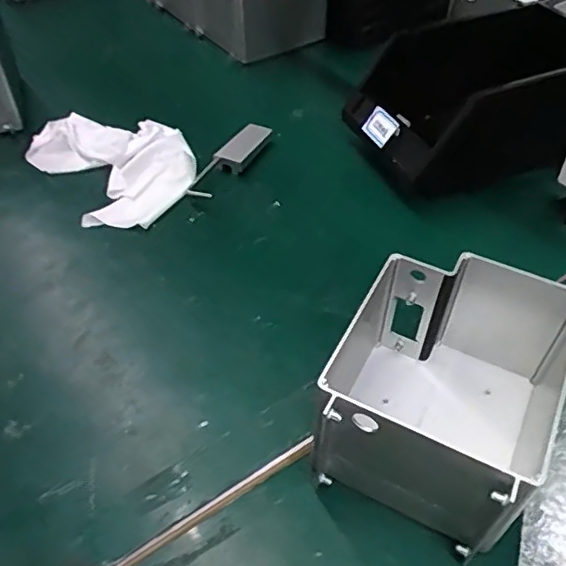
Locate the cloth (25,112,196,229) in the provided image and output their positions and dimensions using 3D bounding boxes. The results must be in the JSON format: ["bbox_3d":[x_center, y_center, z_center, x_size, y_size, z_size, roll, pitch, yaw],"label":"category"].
[{"bbox_3d":[-0.190,-0.135,0.654,0.149,0.029,0.213,-34,56,-27],"label":"cloth"}]

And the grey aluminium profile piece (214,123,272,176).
[{"bbox_3d":[-0.044,-0.153,0.650,0.028,0.021,0.079,24,51,21],"label":"grey aluminium profile piece"}]

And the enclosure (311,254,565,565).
[{"bbox_3d":[0.106,0.070,0.392,0.131,0.102,0.157,19,50,17],"label":"enclosure"}]

